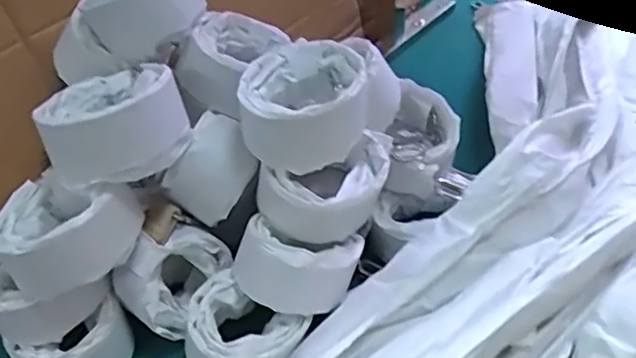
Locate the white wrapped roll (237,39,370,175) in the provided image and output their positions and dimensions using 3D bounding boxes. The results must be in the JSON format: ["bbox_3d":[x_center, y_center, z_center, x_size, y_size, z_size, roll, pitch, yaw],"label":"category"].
[{"bbox_3d":[-0.008,-0.057,0.457,0.089,0.051,0.094,-4,42,4],"label":"white wrapped roll"}]

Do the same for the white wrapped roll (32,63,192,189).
[{"bbox_3d":[-0.143,-0.043,0.425,0.095,0.050,0.091,-20,44,-14],"label":"white wrapped roll"}]

